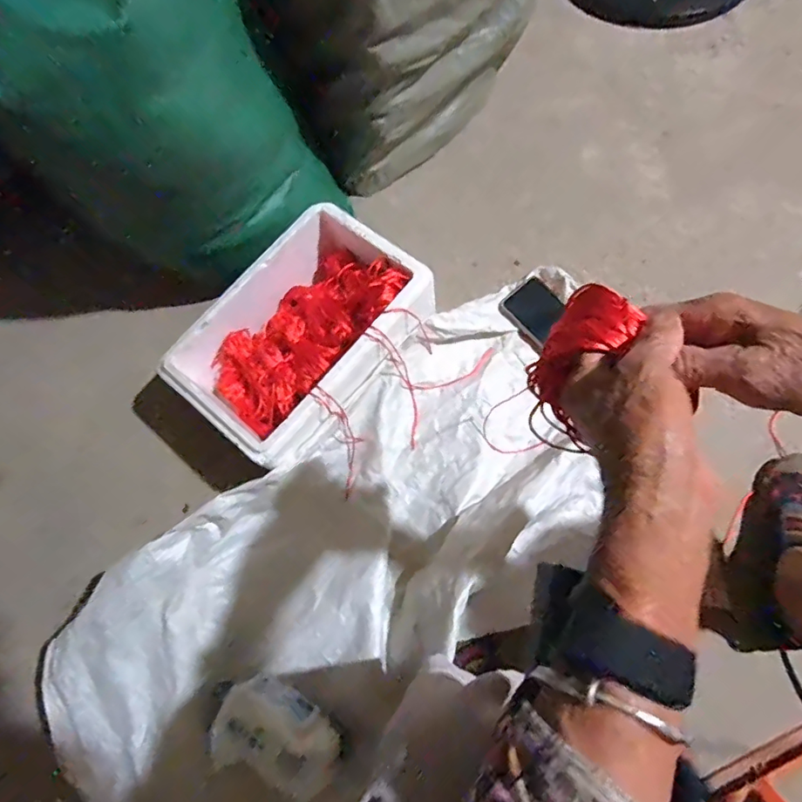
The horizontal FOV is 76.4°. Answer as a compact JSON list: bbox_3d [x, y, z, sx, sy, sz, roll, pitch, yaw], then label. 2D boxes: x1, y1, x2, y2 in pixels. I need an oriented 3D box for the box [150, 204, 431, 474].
[{"bbox_3d":[-0.135,-0.091,0.735,0.232,0.110,0.338,39,81,15],"label":"box"}]

